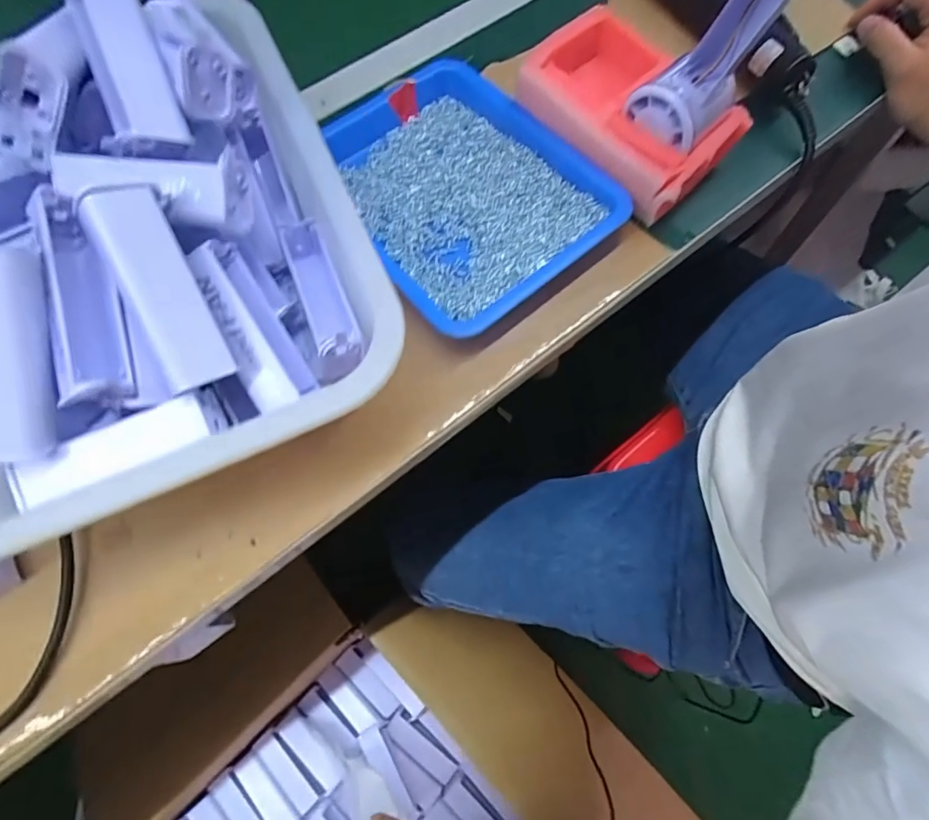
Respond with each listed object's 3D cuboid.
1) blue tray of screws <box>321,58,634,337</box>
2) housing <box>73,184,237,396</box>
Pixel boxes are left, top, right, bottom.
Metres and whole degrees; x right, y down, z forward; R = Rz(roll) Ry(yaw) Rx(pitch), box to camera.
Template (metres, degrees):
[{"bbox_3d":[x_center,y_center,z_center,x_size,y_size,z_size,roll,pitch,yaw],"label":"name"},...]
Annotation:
[{"bbox_3d":[-0.004,-0.167,0.378,0.162,0.034,0.210,-38,72,-13],"label":"blue tray of screws"},{"bbox_3d":[-0.151,-0.059,0.250,0.032,0.017,0.097,-20,108,-6],"label":"housing"}]

